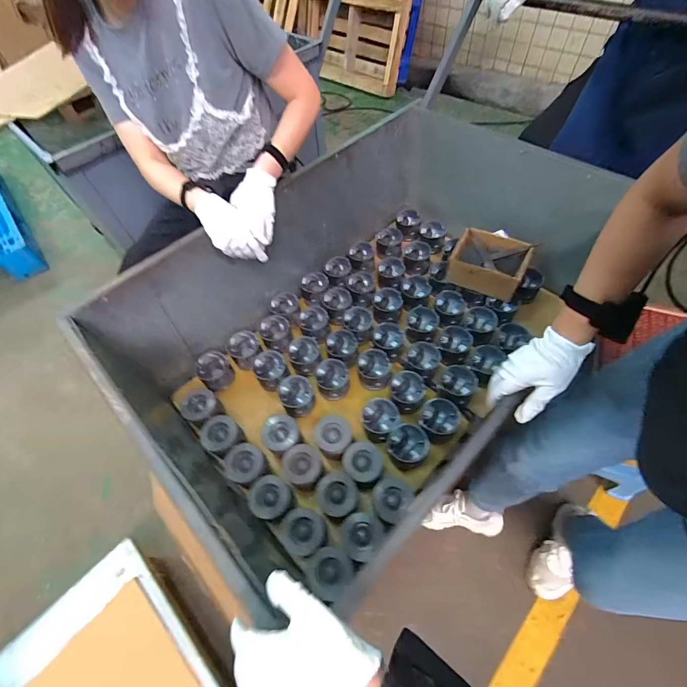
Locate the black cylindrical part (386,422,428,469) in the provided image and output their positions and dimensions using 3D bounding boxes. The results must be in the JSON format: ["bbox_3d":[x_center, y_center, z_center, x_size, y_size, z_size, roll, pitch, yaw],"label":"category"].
[{"bbox_3d":[0.153,0.247,0.840,0.094,0.081,0.088,-2,57,3],"label":"black cylindrical part"}]

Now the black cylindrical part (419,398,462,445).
[{"bbox_3d":[0.238,0.192,0.872,0.085,0.074,0.088,-2,57,3],"label":"black cylindrical part"}]

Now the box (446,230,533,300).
[{"bbox_3d":[0.421,-0.231,1.029,0.206,0.111,0.152,20,61,17],"label":"box"}]

